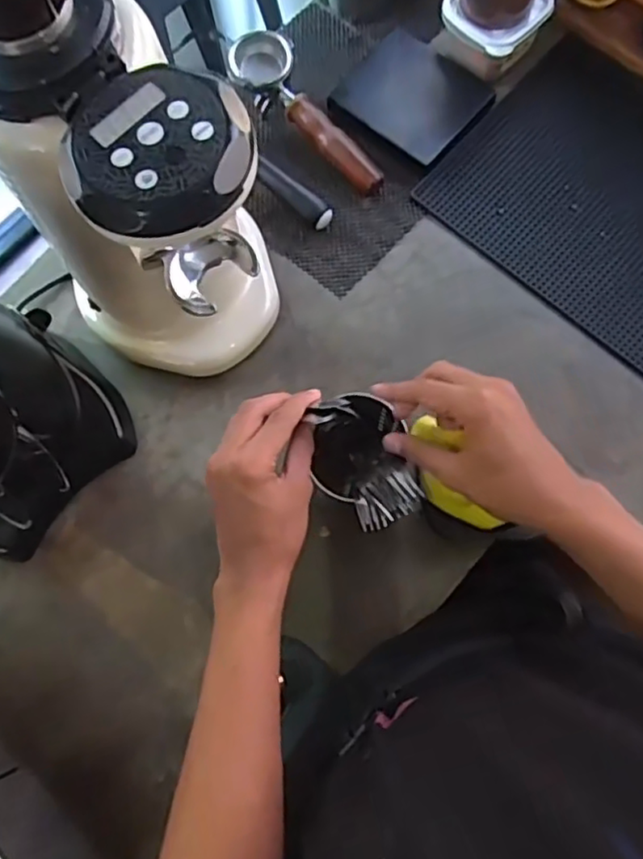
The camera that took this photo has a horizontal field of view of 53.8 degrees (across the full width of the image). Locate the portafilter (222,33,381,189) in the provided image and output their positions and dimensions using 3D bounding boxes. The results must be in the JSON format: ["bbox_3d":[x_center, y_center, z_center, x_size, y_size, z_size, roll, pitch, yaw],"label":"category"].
[{"bbox_3d":[-0.018,-0.366,0.744,0.076,0.055,0.228,-40,79,-8],"label":"portafilter"}]

